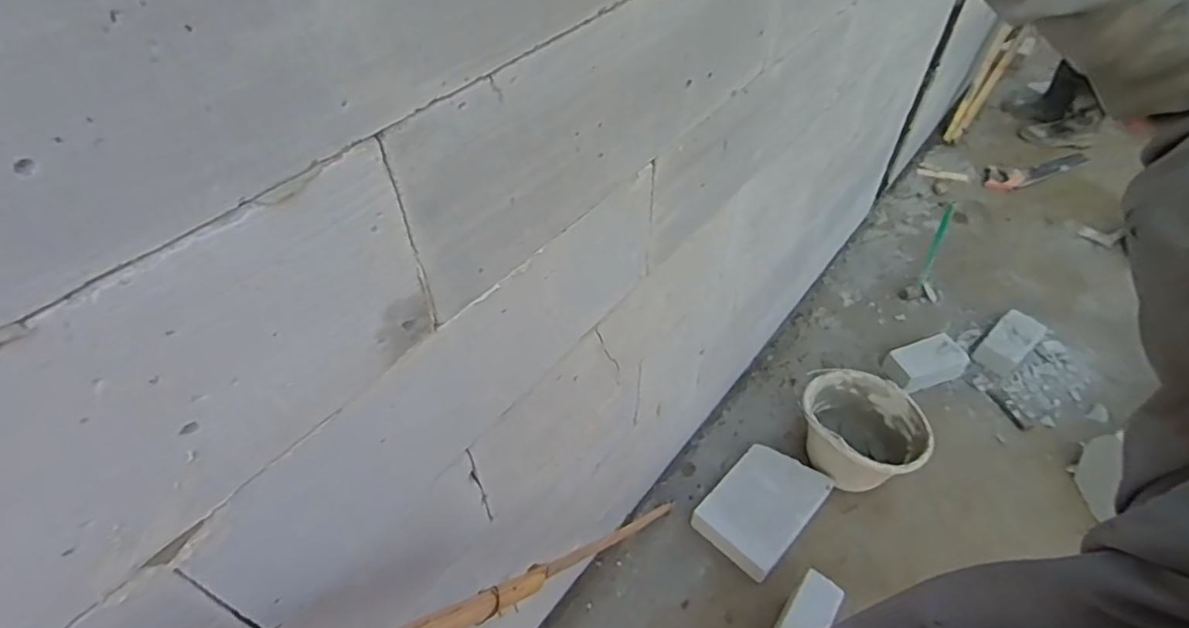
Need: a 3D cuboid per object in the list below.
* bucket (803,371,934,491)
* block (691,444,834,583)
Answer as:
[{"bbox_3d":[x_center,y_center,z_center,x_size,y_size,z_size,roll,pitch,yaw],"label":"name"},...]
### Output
[{"bbox_3d":[0.642,0.298,1.514,0.282,0.175,0.238,25,52,21],"label":"bucket"},{"bbox_3d":[0.399,0.448,1.470,0.210,0.085,0.290,36,56,28],"label":"block"}]

